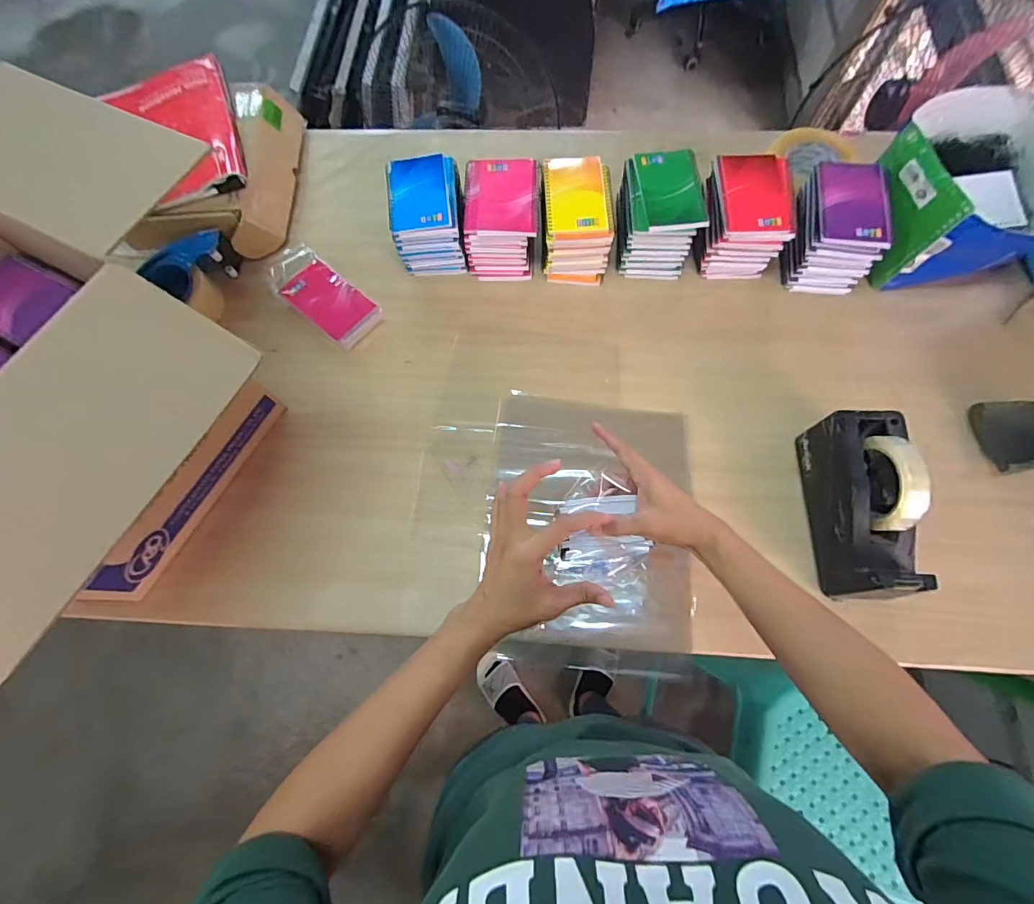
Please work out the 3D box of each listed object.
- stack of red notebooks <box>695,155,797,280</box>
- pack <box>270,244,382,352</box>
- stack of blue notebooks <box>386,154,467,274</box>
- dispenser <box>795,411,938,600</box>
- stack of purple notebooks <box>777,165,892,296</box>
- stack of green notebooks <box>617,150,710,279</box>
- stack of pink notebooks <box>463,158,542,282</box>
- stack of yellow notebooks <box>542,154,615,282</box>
[{"bbox_3d":[0.331,-0.346,0.685,0.110,0.106,0.134,6,70,4],"label":"stack of red notebooks"},{"bbox_3d":[-0.306,-0.245,0.716,0.197,0.024,0.086,40,76,14],"label":"pack"},{"bbox_3d":[-0.138,-0.366,0.718,0.103,0.095,0.137,-5,70,0],"label":"stack of blue notebooks"},{"bbox_3d":[0.413,0.060,0.544,0.074,0.143,0.211,1,70,2],"label":"dispenser"},{"bbox_3d":[0.457,-0.327,0.671,0.117,0.105,0.141,13,71,6],"label":"stack of purple notebooks"},{"bbox_3d":[0.209,-0.359,0.701,0.115,0.107,0.146,1,70,2],"label":"stack of green notebooks"},{"bbox_3d":[-0.022,-0.365,0.716,0.111,0.101,0.150,1,70,2],"label":"stack of pink notebooks"},{"bbox_3d":[0.089,-0.352,0.704,0.100,0.102,0.152,-1,70,1],"label":"stack of yellow notebooks"}]

